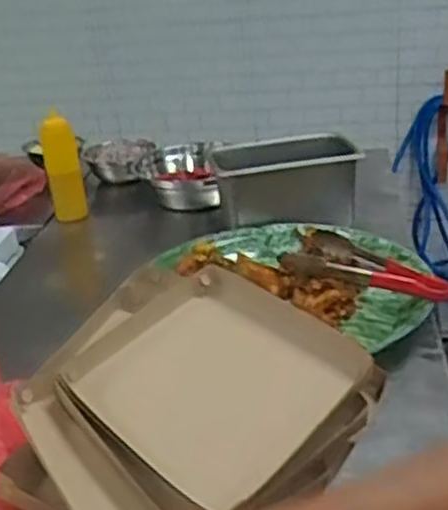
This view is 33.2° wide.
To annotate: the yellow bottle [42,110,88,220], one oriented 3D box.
[{"bbox_3d":[-0.328,-0.175,1.539,0.071,0.218,0.067,-9,25,-9],"label":"yellow bottle"}]

